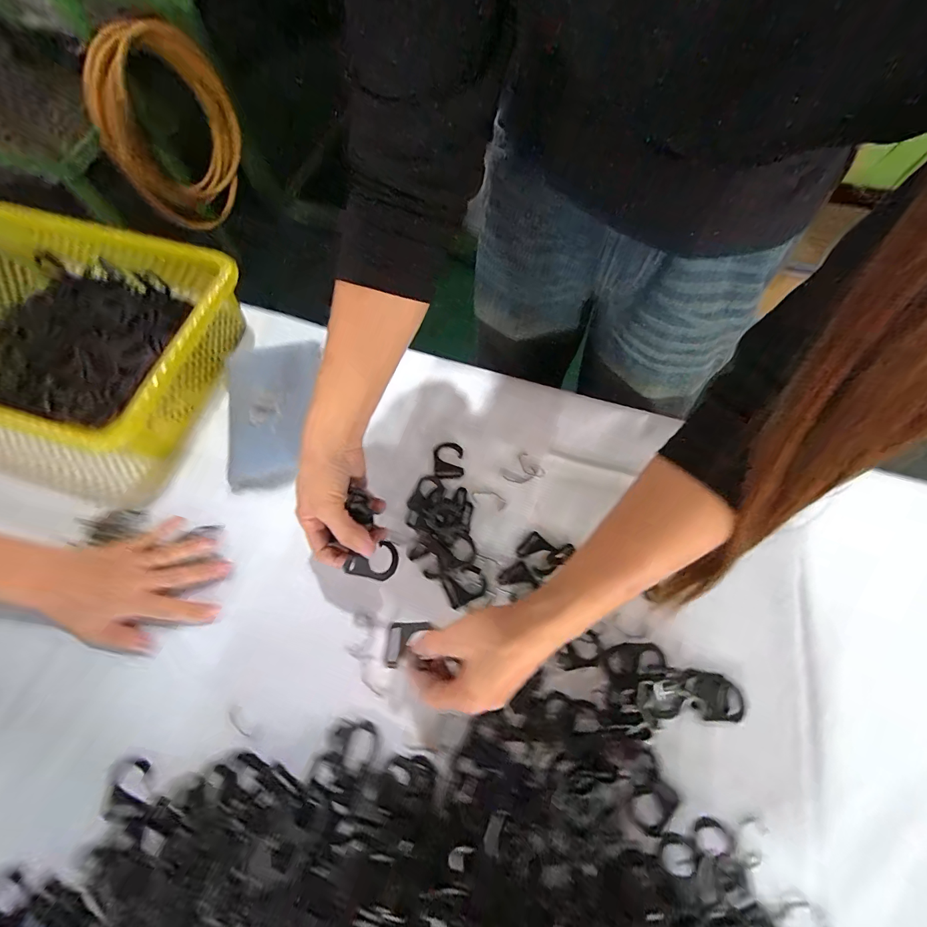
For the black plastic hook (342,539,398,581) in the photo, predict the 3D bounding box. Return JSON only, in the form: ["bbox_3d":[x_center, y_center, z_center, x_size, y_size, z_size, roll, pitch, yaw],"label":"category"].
[{"bbox_3d":[-0.078,0.083,0.350,0.040,0.010,0.034,13,67,4],"label":"black plastic hook"}]

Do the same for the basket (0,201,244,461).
[{"bbox_3d":[-0.456,-0.151,0.474,0.347,0.088,0.258,12,67,4],"label":"basket"}]

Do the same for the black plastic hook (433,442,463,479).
[{"bbox_3d":[-0.017,-0.004,0.461,0.033,0.004,0.045,-1,67,-1],"label":"black plastic hook"}]

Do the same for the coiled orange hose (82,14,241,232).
[{"bbox_3d":[-0.723,-0.837,1.031,0.054,0.404,0.365,27,71,10],"label":"coiled orange hose"}]

